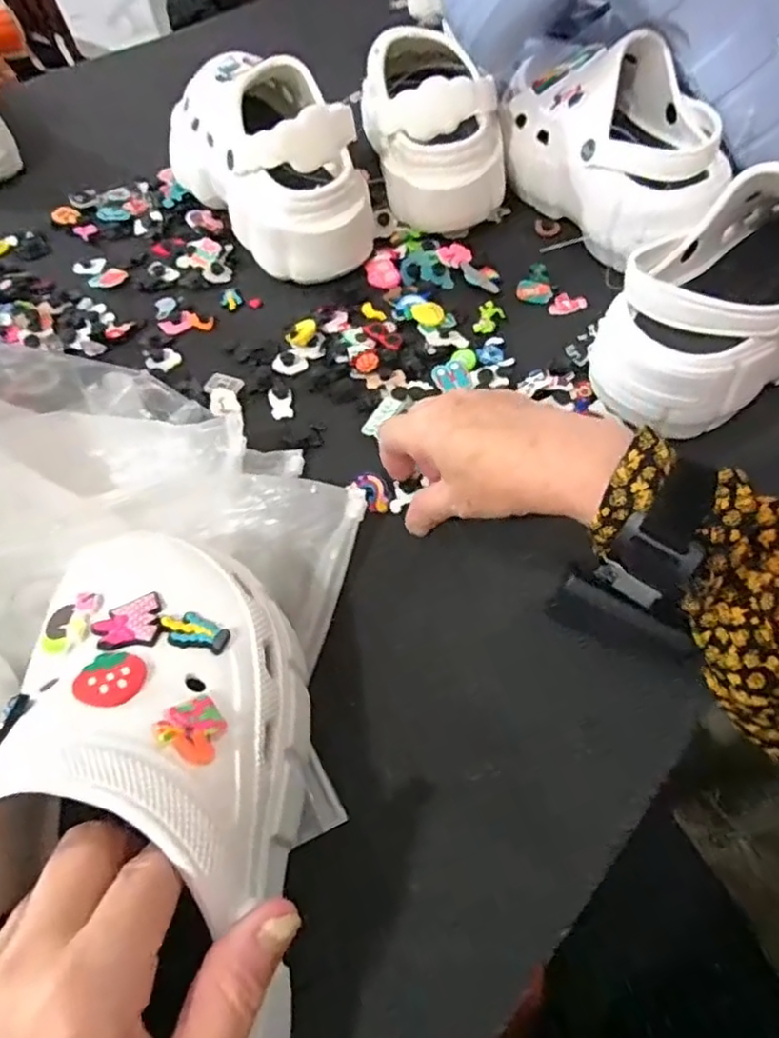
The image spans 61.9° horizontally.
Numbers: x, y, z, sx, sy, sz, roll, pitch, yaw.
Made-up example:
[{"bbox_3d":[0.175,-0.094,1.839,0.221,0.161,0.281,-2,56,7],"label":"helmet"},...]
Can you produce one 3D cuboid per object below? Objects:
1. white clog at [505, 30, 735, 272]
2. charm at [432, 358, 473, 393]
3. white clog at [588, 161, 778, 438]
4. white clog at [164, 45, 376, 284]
[{"bbox_3d":[0.176,-0.286,0.511,0.108,0.097,0.213,-15,56,-6],"label":"white clog"},{"bbox_3d":[0.043,-0.102,0.460,0.024,0.005,0.024,-16,56,-7],"label":"charm"},{"bbox_3d":[0.233,-0.147,0.410,0.228,0.088,0.108,-36,61,-20],"label":"white clog"},{"bbox_3d":[-0.108,-0.304,0.540,0.099,0.101,0.236,-31,59,-17],"label":"white clog"}]

